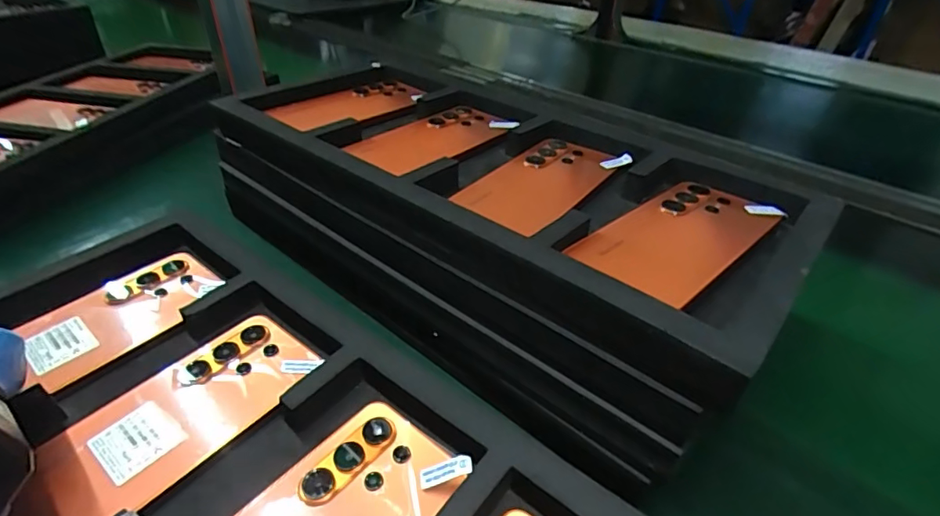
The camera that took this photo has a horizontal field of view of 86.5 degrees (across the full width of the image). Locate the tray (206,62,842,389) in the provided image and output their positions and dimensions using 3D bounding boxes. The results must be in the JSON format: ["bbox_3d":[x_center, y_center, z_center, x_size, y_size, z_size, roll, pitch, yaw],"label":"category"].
[{"bbox_3d":[0.016,-0.080,0.422,0.482,0.038,0.241,30,45,33],"label":"tray"}]

